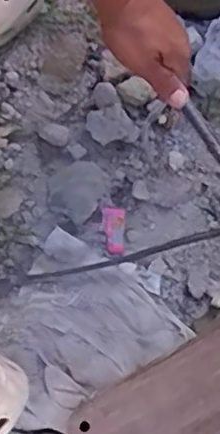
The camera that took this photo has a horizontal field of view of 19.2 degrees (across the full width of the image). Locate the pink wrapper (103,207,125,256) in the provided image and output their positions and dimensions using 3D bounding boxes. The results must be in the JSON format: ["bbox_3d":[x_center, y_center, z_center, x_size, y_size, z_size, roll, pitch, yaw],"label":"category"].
[{"bbox_3d":[0.006,0.016,0.740,0.023,0.005,0.054,-6,74,0],"label":"pink wrapper"}]

